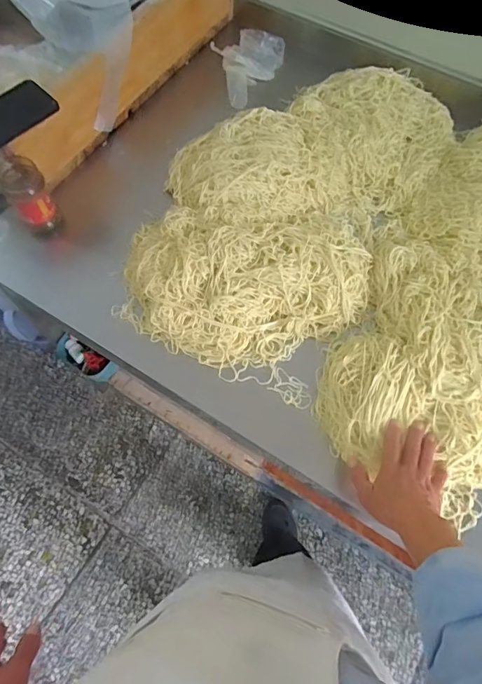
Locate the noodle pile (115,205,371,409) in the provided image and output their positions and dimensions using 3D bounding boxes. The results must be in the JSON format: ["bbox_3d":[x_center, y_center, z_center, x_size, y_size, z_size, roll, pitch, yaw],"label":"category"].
[{"bbox_3d":[0.008,-0.098,0.690,0.363,0.082,0.295,22,68,9],"label":"noodle pile"}]

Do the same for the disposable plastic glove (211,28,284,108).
[{"bbox_3d":[0.021,-0.565,0.879,0.151,0.044,0.168,-5,66,-2],"label":"disposable plastic glove"}]

